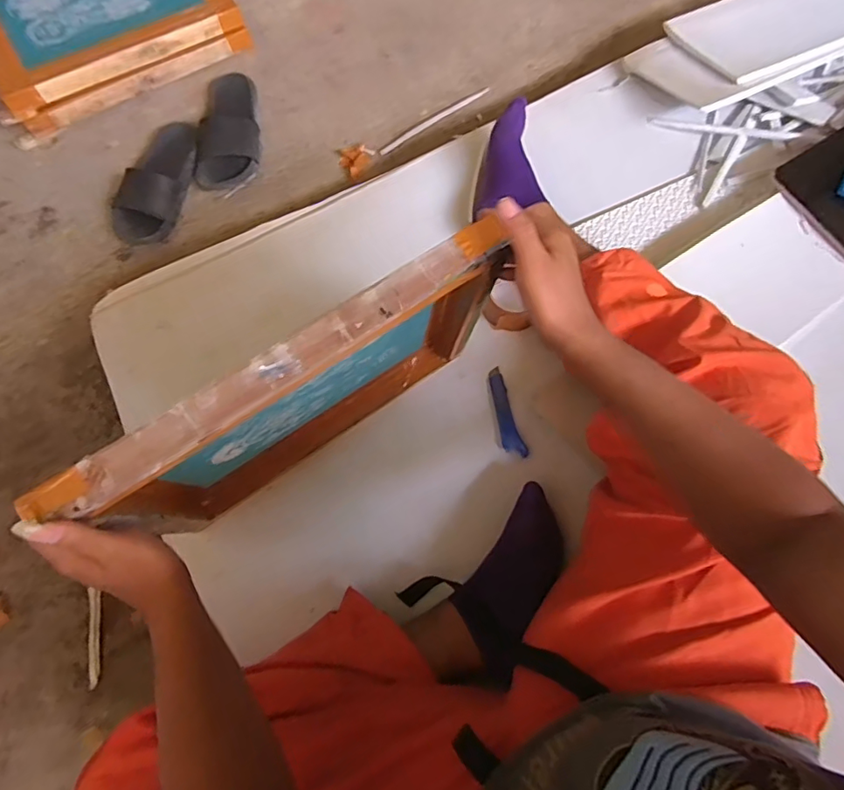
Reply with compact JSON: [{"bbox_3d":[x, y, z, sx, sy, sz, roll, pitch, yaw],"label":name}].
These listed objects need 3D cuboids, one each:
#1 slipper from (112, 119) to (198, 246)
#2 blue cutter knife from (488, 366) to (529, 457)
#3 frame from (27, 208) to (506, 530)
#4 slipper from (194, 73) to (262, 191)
[{"bbox_3d":[-0.505,-0.409,1.001,0.111,0.063,0.255,9,71,4],"label":"slipper"},{"bbox_3d":[0.123,0.026,0.787,0.030,0.007,0.142,-14,71,-4],"label":"blue cutter knife"},{"bbox_3d":[-0.118,0.006,0.595,0.430,0.352,0.056,-34,85,-9],"label":"frame"},{"bbox_3d":[-0.379,-0.525,1.025,0.114,0.066,0.249,-3,71,0],"label":"slipper"}]

